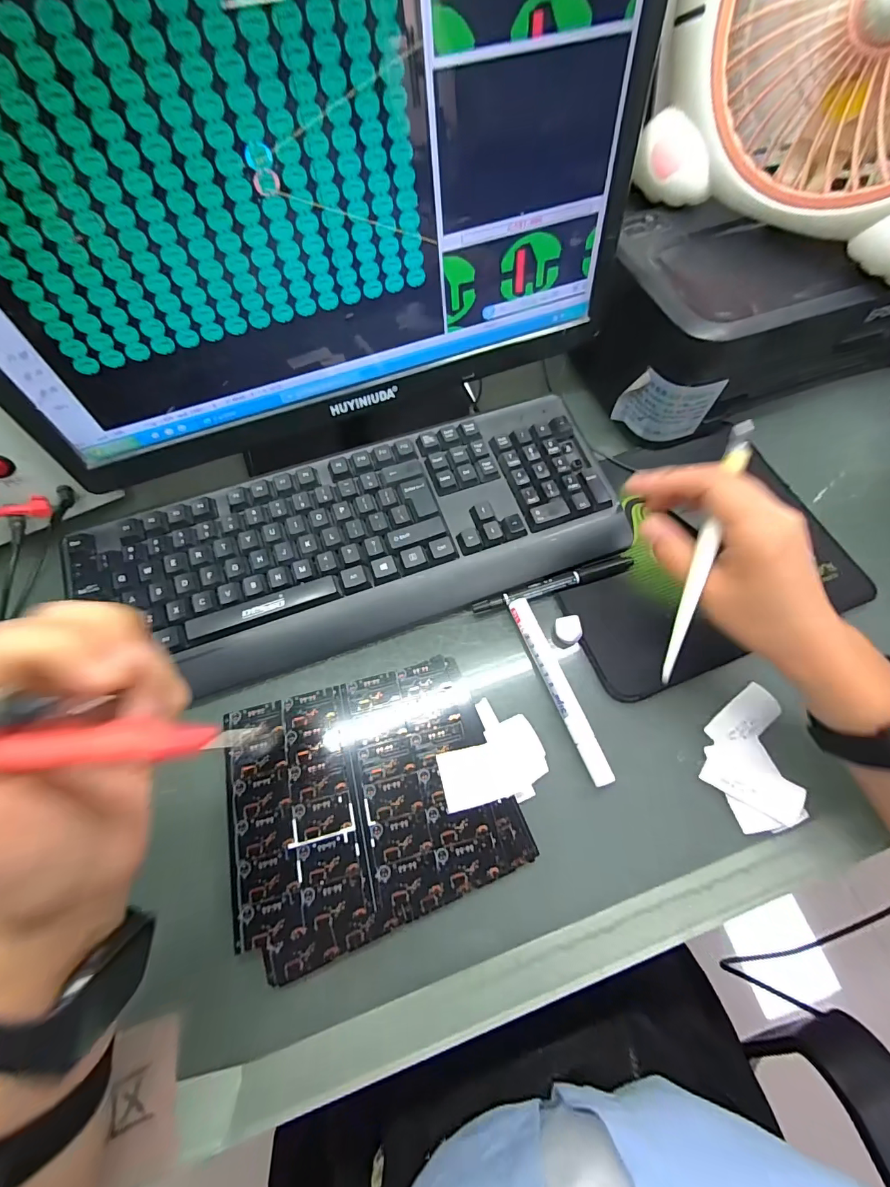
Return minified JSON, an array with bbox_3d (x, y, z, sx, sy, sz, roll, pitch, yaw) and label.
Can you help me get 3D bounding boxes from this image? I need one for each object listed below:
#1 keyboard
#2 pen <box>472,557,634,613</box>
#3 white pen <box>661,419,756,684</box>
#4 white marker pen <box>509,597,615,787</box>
[{"bbox_3d":[-0.069,-0.044,0.364,0.429,0.031,0.161,-18,67,-8],"label":"keyboard"},{"bbox_3d":[0.089,-0.007,0.368,0.137,0.010,0.012,-16,66,-7],"label":"pen"},{"bbox_3d":[0.152,-0.023,0.261,0.013,0.012,0.155,17,93,8],"label":"white pen"},{"bbox_3d":[0.084,0.068,0.333,0.016,0.010,0.143,-19,67,-9],"label":"white marker pen"}]

